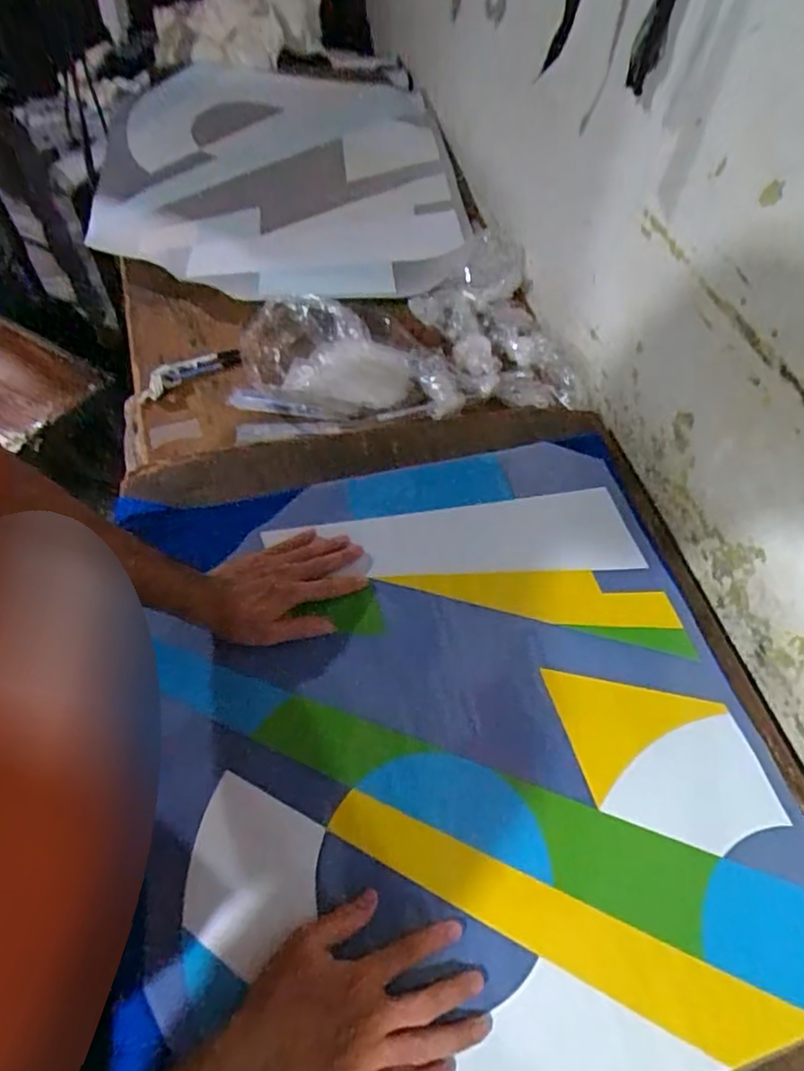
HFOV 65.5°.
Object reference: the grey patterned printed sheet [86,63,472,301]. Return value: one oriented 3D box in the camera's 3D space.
[{"bbox_3d":[-0.203,-0.569,0.995,0.568,0.108,0.527,-2,56,-5],"label":"grey patterned printed sheet"}]

